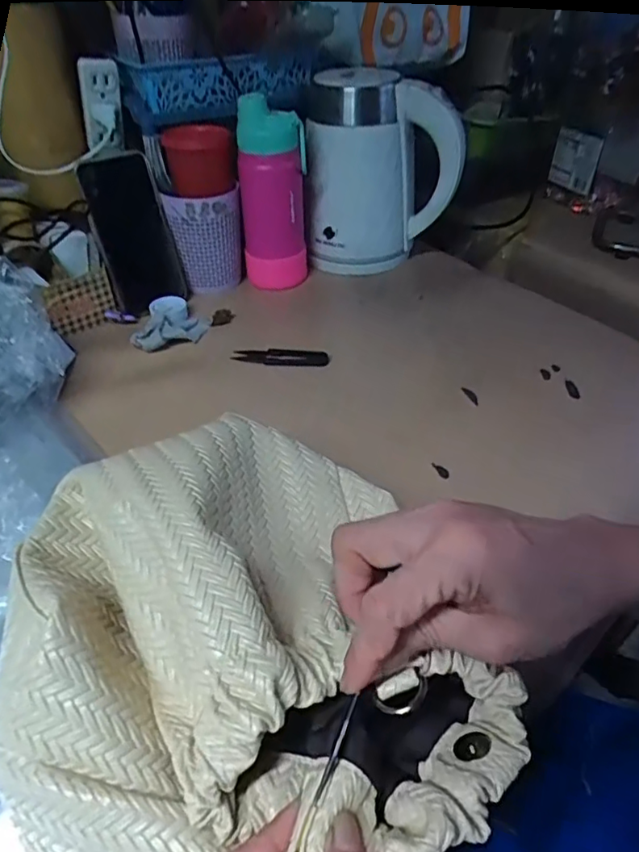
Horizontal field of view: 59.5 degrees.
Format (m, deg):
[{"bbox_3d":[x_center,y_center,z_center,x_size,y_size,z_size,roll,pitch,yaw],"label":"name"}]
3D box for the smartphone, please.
[{"bbox_3d":[-0.208,-0.214,0.628,0.079,0.160,0.012,-23,27,-19],"label":"smartphone"}]

